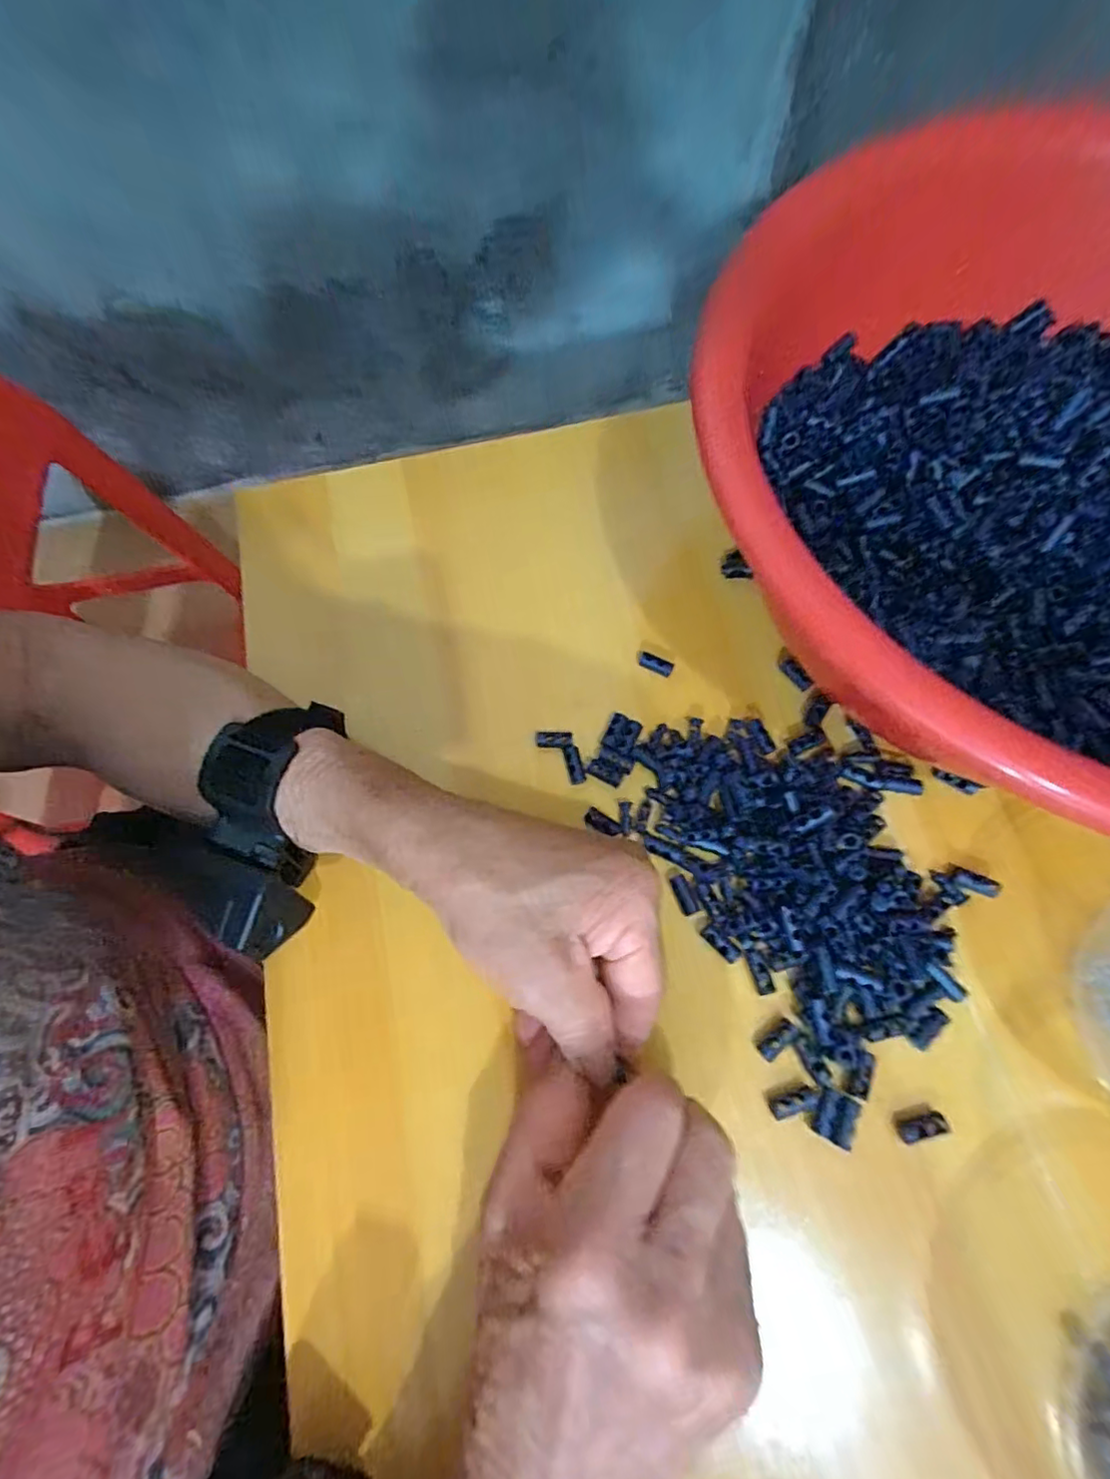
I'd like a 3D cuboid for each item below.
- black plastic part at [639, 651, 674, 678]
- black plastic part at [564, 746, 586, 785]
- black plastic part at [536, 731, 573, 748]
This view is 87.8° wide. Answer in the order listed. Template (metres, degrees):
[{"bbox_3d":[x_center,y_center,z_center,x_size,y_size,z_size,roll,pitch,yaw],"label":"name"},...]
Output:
[{"bbox_3d":[0.052,-0.039,0.301,0.019,0.005,0.007,28,73,11],"label":"black plastic part"},{"bbox_3d":[0.010,0.013,0.286,0.007,0.004,0.019,-15,84,-4],"label":"black plastic part"},{"bbox_3d":[0.000,0.000,0.290,0.018,0.004,0.008,3,70,3],"label":"black plastic part"}]

